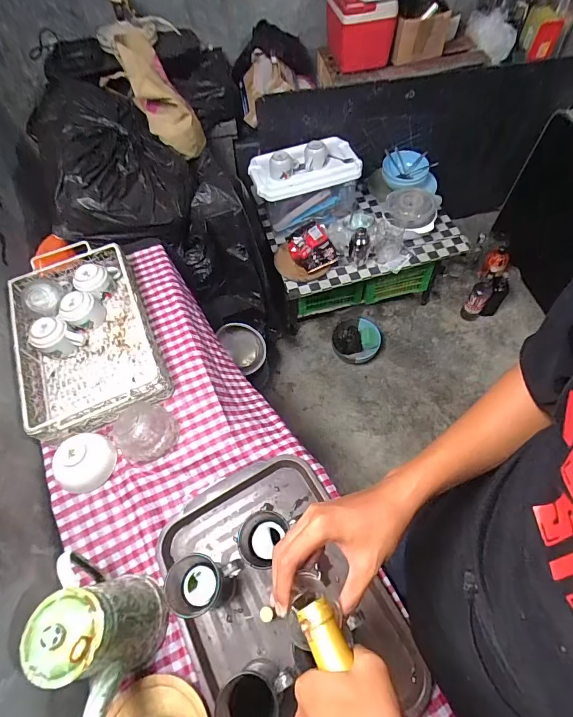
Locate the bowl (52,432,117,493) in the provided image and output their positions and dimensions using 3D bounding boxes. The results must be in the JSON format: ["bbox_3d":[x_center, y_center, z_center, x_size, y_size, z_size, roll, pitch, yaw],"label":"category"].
[{"bbox_3d":[-0.380,0.190,0.706,0.103,0.064,0.106,-2,59,3],"label":"bowl"}]

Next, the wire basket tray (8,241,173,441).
[{"bbox_3d":[-0.441,-0.051,0.826,0.261,0.083,0.431,-24,61,-10],"label":"wire basket tray"}]

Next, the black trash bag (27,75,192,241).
[{"bbox_3d":[-0.466,-0.531,1.014,0.355,0.232,0.399,-18,60,-6],"label":"black trash bag"}]

